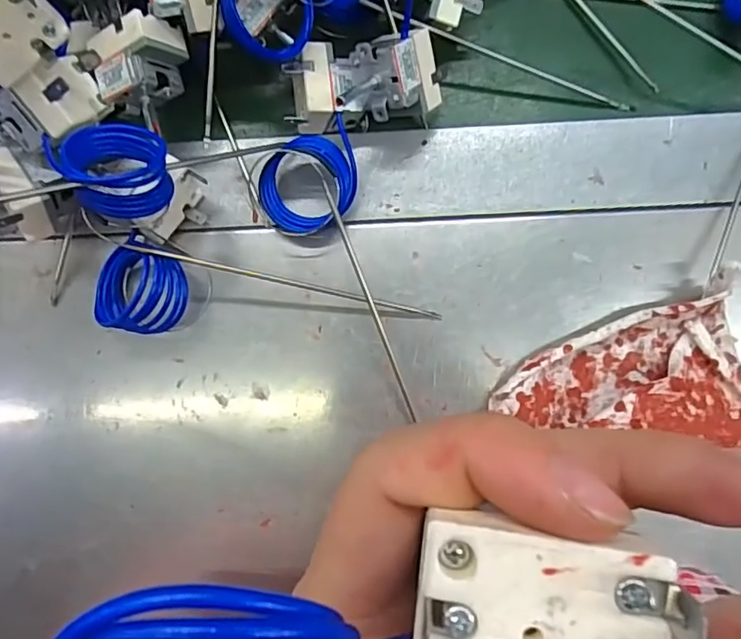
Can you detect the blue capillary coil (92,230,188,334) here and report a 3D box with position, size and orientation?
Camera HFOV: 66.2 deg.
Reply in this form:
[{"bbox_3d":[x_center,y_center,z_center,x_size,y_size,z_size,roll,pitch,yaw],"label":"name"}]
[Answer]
[{"bbox_3d":[-0.113,-0.016,0.281,0.044,0.029,0.044,0,84,1],"label":"blue capillary coil"}]

